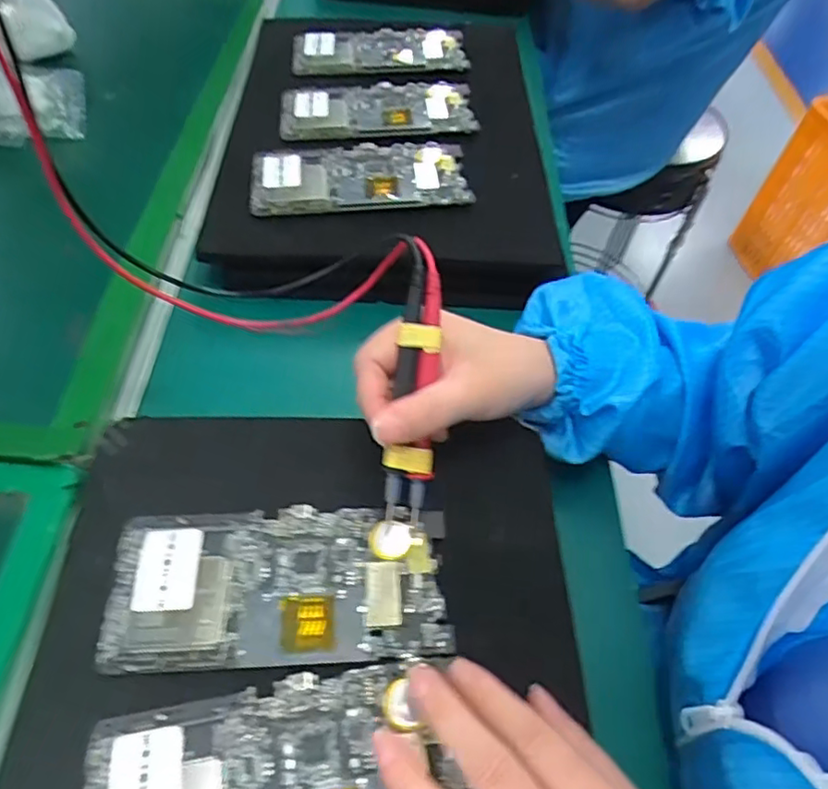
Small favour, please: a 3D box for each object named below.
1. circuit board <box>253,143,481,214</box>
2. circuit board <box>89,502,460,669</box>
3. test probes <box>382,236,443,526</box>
[{"bbox_3d":[-0.041,-0.167,0.476,0.159,0.008,0.077,-4,54,-6],"label":"circuit board"},{"bbox_3d":[-0.064,0.090,0.298,0.154,0.008,0.073,-1,53,-4],"label":"circuit board"},{"bbox_3d":[0.001,-0.008,0.312,0.023,0.026,0.142,6,84,1],"label":"test probes"}]

